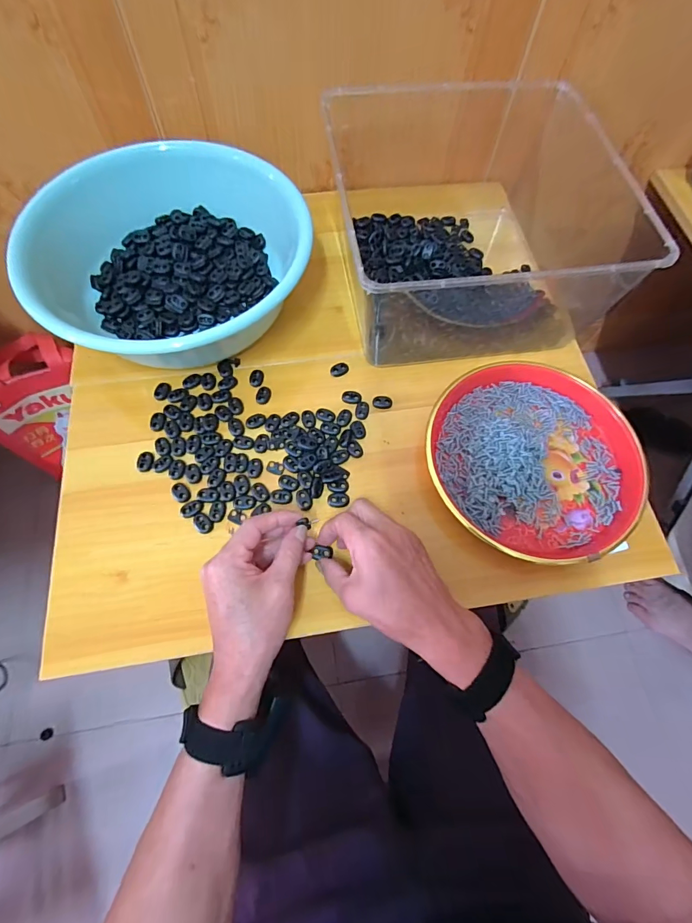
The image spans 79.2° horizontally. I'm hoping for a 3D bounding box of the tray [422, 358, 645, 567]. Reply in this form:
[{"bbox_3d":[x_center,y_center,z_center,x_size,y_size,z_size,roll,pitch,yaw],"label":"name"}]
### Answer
[{"bbox_3d":[0.198,-0.006,0.451,0.213,0.030,0.224,1,68,-1],"label":"tray"}]

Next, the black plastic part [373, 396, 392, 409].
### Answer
[{"bbox_3d":[0.042,-0.068,0.480,0.022,0.007,0.013,-10,68,-6],"label":"black plastic part"}]

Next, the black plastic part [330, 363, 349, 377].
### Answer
[{"bbox_3d":[-0.008,-0.109,0.495,0.022,0.007,0.016,-20,70,-9],"label":"black plastic part"}]

